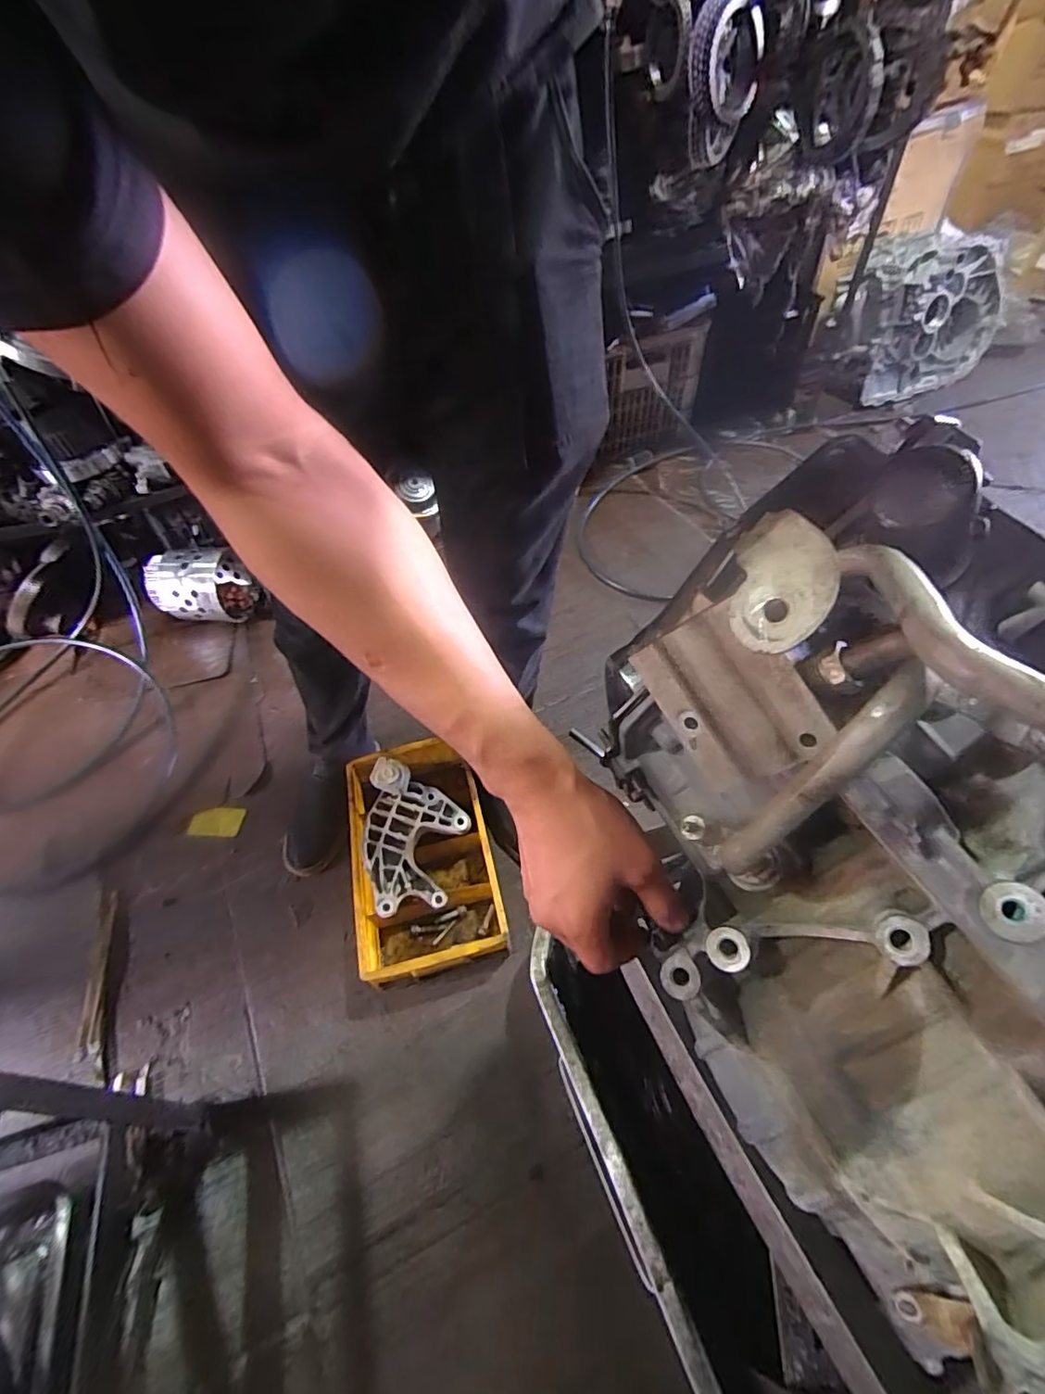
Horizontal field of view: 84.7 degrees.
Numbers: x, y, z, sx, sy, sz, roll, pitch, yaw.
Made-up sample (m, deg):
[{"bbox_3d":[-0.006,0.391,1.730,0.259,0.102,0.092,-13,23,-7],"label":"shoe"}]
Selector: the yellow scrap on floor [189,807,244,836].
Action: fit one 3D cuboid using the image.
[{"bbox_3d":[-0.520,0.212,0.975,0.084,0.010,0.049,0,53,5],"label":"yellow scrap on floor"}]

